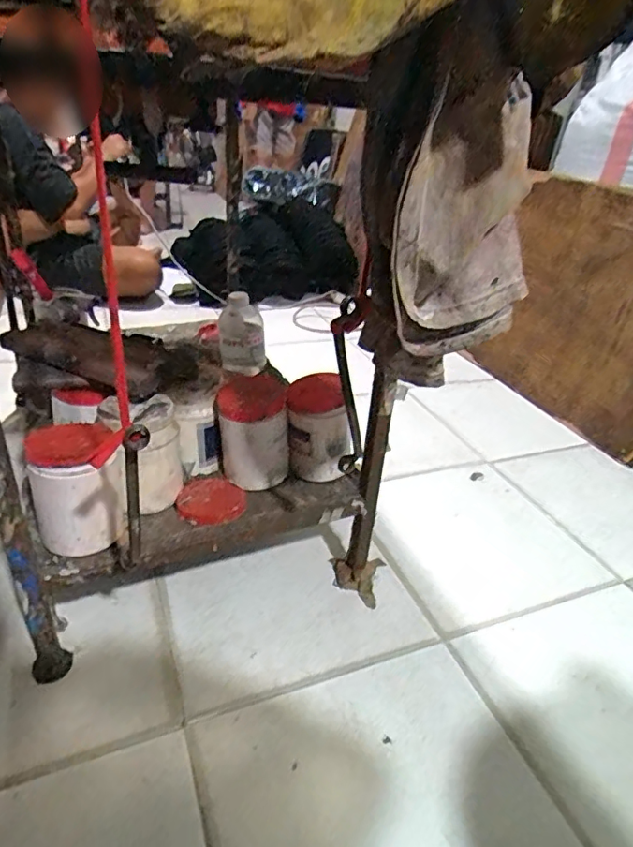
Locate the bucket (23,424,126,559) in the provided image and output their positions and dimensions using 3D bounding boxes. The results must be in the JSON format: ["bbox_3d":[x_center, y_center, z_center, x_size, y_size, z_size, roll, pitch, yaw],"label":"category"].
[{"bbox_3d":[-0.303,0.080,0.673,0.111,0.135,0.107,-8,34,-22],"label":"bucket"}]

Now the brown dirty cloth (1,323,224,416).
[{"bbox_3d":[-0.306,-0.090,0.793,0.312,0.074,0.181,1,32,-9],"label":"brown dirty cloth"}]

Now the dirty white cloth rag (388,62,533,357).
[{"bbox_3d":[0.110,-0.140,0.384,0.100,0.184,0.057,13,32,11],"label":"dirty white cloth rag"}]

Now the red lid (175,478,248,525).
[{"bbox_3d":[-0.156,0.114,0.780,0.099,0.019,0.089,-1,32,-12],"label":"red lid"}]

